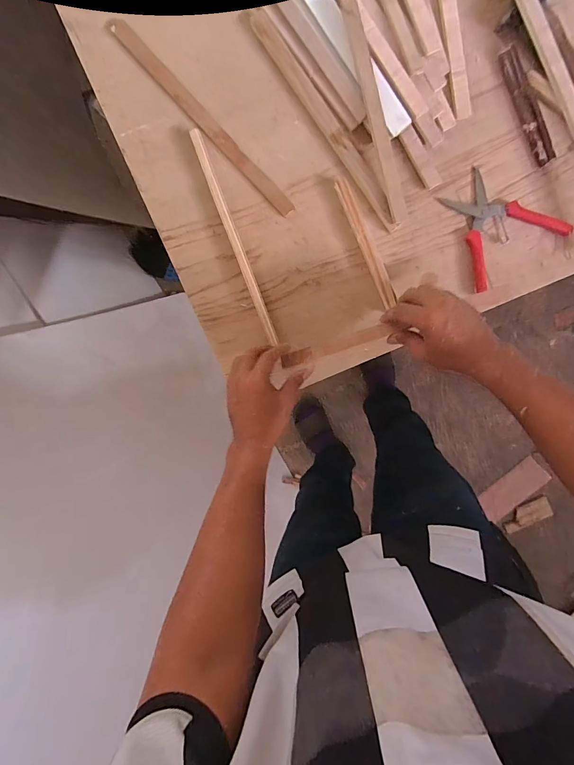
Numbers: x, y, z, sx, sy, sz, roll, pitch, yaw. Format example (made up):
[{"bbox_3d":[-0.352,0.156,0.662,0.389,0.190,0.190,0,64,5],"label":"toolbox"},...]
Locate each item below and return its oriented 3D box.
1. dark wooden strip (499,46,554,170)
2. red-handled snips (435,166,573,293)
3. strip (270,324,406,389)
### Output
[{"bbox_3d":[0.340,-0.390,0.533,0.022,0.017,0.160,-25,95,5],"label":"dark wooden strip"},{"bbox_3d":[0.306,-0.238,0.553,0.143,0.015,0.149,-37,94,6],"label":"red-handled snips"},{"bbox_3d":[0.068,-0.052,0.540,0.153,0.010,0.020,-17,98,10],"label":"strip"}]

